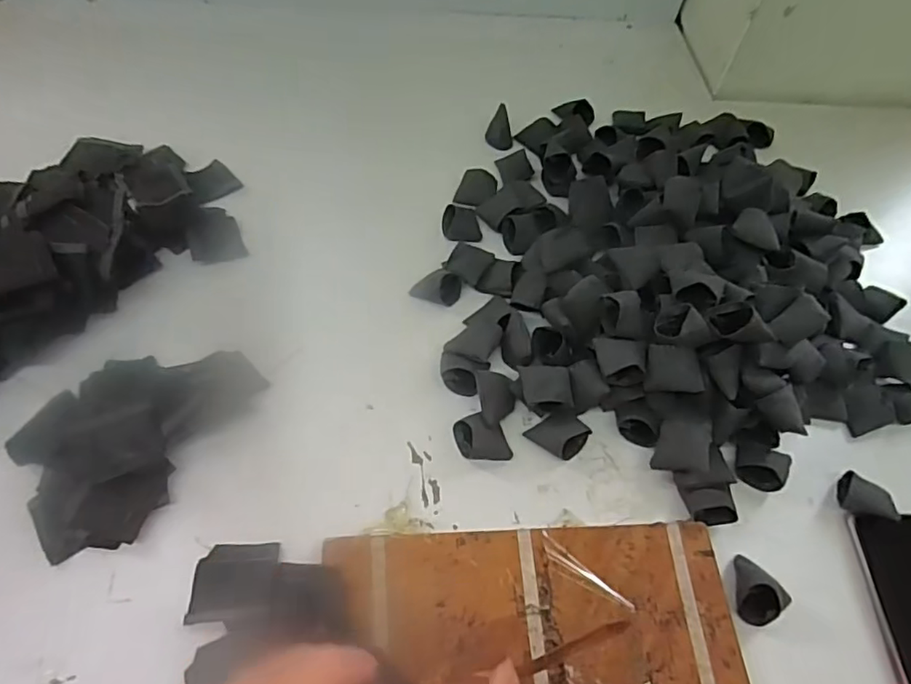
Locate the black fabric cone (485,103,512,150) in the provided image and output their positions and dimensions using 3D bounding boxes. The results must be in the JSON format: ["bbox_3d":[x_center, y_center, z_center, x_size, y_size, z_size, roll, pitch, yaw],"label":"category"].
[{"bbox_3d":[0.051,-0.237,0.636,0.029,0.025,0.038,10,58,2],"label":"black fabric cone"}]

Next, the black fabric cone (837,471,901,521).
[{"bbox_3d":[0.313,0.118,0.442,0.032,0.030,0.032,33,61,15],"label":"black fabric cone"}]

